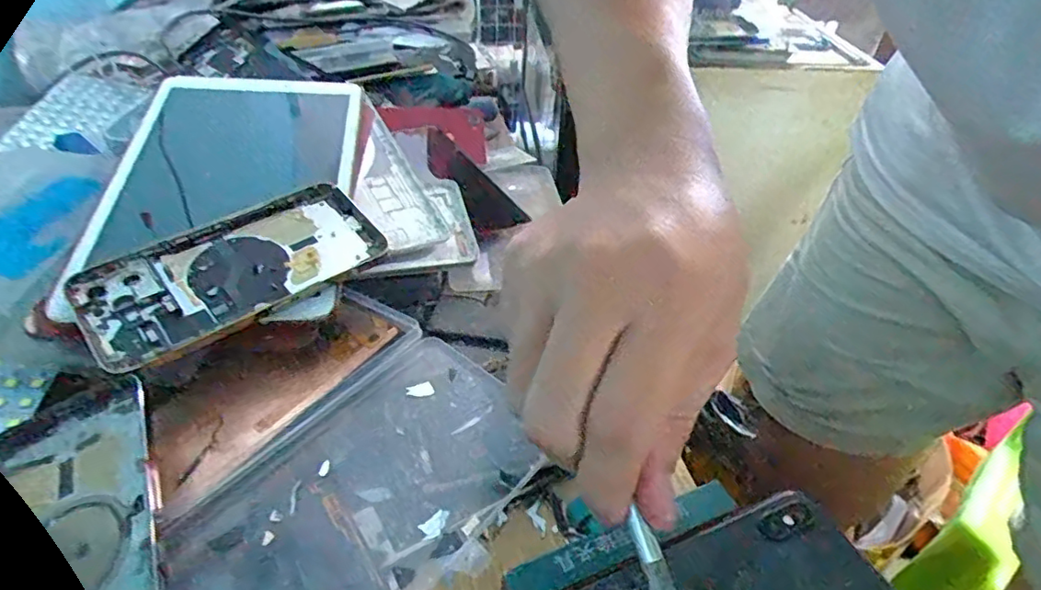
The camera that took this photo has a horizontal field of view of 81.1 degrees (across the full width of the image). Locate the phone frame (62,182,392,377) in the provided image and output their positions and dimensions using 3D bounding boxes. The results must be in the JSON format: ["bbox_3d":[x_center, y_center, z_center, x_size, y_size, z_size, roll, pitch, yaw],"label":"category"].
[{"bbox_3d":[-0.161,-0.015,0.349,0.158,0.007,0.076,-30,60,-29],"label":"phone frame"}]

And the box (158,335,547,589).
[{"bbox_3d":[-0.069,0.100,0.304,0.105,0.033,0.179,28,45,28],"label":"box"}]

